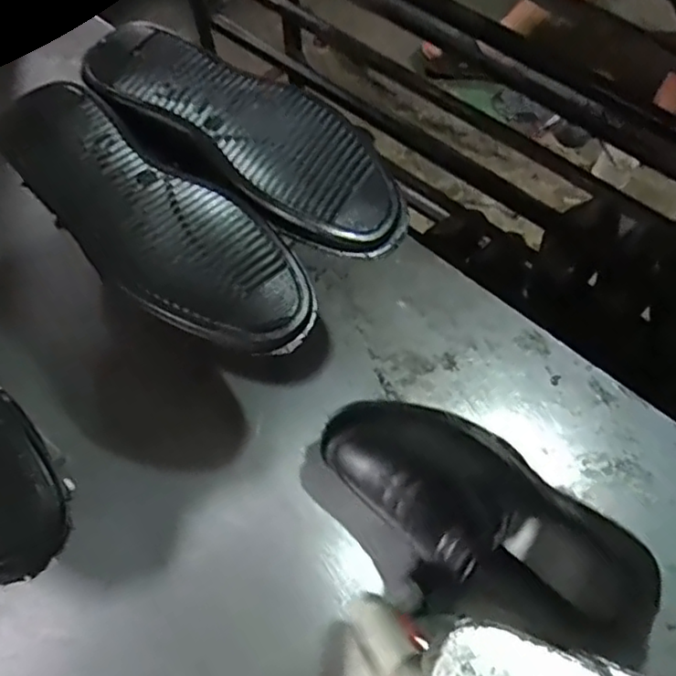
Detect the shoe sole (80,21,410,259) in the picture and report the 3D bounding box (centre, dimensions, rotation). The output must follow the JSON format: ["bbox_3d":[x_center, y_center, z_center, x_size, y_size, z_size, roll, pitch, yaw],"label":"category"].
[{"bbox_3d":[-0.069,-0.162,0.491,0.282,0.030,0.103,37,73,15],"label":"shoe sole"}]

